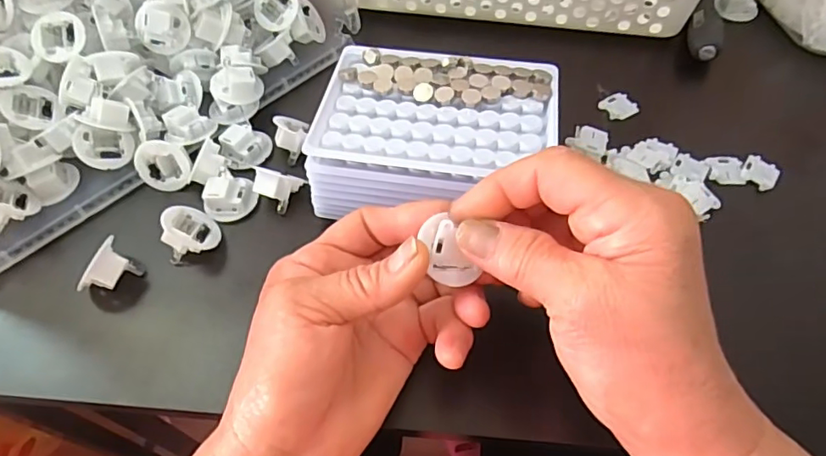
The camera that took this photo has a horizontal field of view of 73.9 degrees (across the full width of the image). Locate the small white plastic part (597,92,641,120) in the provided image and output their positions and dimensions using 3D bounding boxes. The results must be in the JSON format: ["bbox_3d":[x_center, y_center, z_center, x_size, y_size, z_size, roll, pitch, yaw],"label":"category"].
[{"bbox_3d":[0.140,-0.084,0.373,0.021,0.004,0.022,-25,61,-13],"label":"small white plastic part"}]

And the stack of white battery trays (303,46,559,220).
[{"bbox_3d":[0.013,-0.051,0.325,0.129,0.052,0.098,7,59,6],"label":"stack of white battery trays"}]

